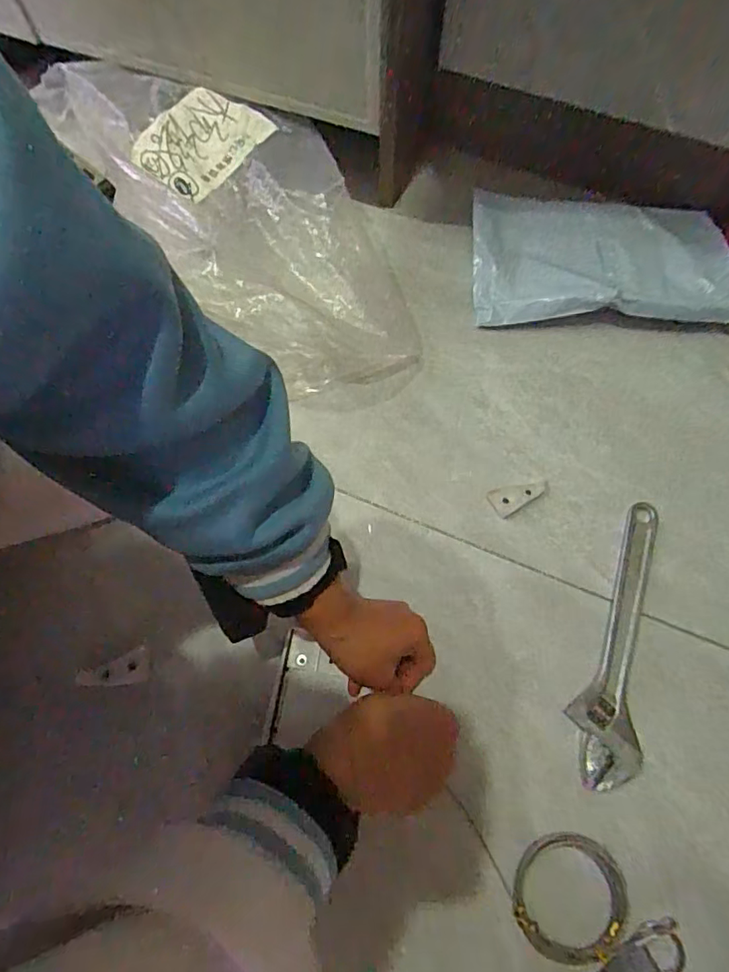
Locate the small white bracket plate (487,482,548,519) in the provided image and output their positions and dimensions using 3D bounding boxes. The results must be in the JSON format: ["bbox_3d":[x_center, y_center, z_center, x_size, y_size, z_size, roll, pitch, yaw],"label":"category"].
[{"bbox_3d":[0.148,0.007,0.505,0.057,0.006,0.029,-31,72,-11],"label":"small white bracket plate"}]

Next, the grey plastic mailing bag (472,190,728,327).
[{"bbox_3d":[0.260,-0.257,0.587,0.275,0.033,0.175,2,69,1],"label":"grey plastic mailing bag"}]

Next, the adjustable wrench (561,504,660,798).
[{"bbox_3d":[0.218,0.127,0.459,0.056,0.012,0.246,14,70,6],"label":"adjustable wrench"}]

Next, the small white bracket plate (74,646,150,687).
[{"bbox_3d":[-0.217,0.161,0.456,0.057,0.004,0.028,-9,69,-18],"label":"small white bracket plate"}]

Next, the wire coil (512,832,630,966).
[{"bbox_3d":[0.154,0.307,0.393,0.086,0.004,0.080,0,69,1],"label":"wire coil"}]

